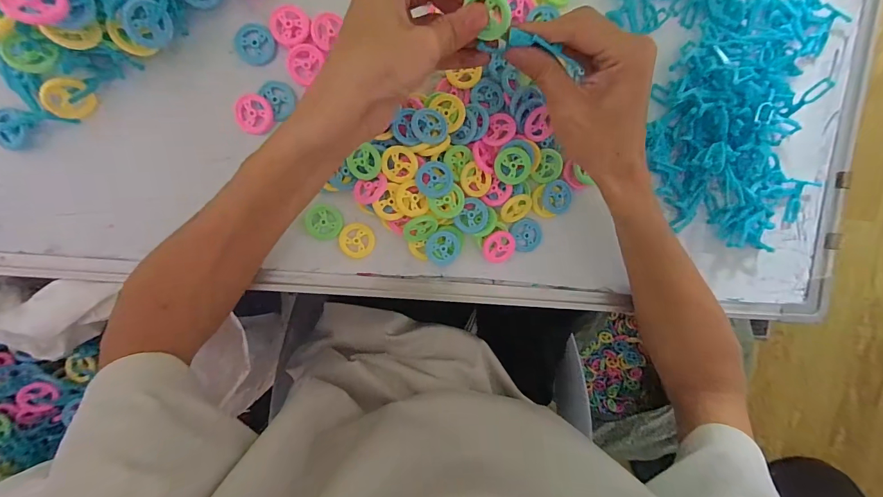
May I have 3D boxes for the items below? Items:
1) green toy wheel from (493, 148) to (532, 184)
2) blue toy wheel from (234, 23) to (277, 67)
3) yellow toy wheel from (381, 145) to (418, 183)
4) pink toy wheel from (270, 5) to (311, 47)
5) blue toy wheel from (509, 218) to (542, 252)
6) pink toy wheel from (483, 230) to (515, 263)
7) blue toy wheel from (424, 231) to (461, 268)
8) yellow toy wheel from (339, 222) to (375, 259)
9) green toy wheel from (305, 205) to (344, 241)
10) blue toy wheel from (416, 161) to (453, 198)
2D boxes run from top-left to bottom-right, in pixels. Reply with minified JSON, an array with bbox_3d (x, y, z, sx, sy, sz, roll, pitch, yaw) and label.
[{"bbox_3d":[0.059,-0.069,0.311,0.030,0.009,0.029,-1,97,-7],"label":"green toy wheel"},{"bbox_3d":[-0.144,-0.159,0.293,0.030,0.010,0.028,-1,97,-7],"label":"blue toy wheel"},{"bbox_3d":[-0.033,-0.067,0.299,0.028,0.005,0.028,-1,97,-7],"label":"yellow toy wheel"},{"bbox_3d":[-0.117,-0.172,0.290,0.028,0.008,0.030,-1,97,-7],"label":"pink toy wheel"},{"bbox_3d":[0.077,-0.012,0.336,0.028,0.004,0.031,-21,99,-4],"label":"blue toy wheel"},{"bbox_3d":[0.050,-0.002,0.329,0.029,0.011,0.028,-1,97,-7],"label":"pink toy wheel"},{"bbox_3d":[0.001,0.000,0.323,0.028,0.012,0.030,-1,97,-7],"label":"blue toy wheel"},{"bbox_3d":[-0.072,-0.006,0.317,0.029,0.004,0.030,-1,97,-7],"label":"yellow toy wheel"},{"bbox_3d":[-0.098,-0.022,0.312,0.030,0.004,0.029,-1,97,-7],"label":"green toy wheel"},{"bbox_3d":[-0.005,-0.055,0.299,0.029,0.007,0.028,-1,97,-7],"label":"blue toy wheel"}]

